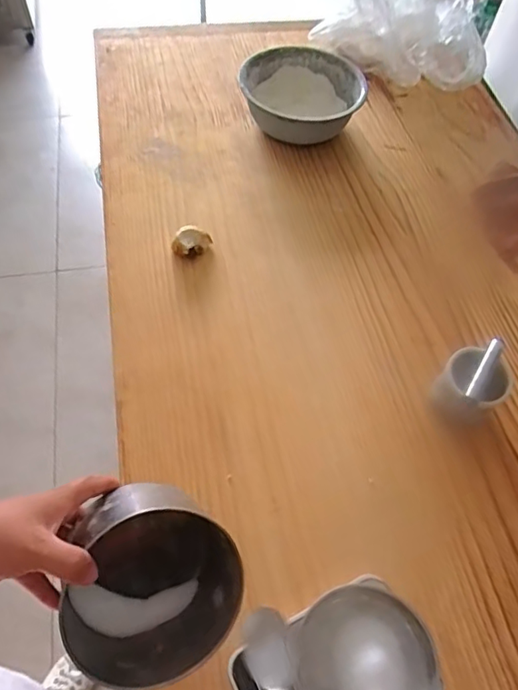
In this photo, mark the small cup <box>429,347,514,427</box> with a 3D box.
[{"bbox_3d":[0.254,0.060,0.642,0.074,0.091,0.071,2,58,-3],"label":"small cup"}]

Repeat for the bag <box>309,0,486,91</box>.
[{"bbox_3d":[0.275,-0.602,1.013,0.338,0.165,0.140,17,58,7],"label":"bag"}]

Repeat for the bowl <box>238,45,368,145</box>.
[{"bbox_3d":[0.073,-0.464,0.963,0.213,0.083,0.223,2,58,-3],"label":"bowl"}]

